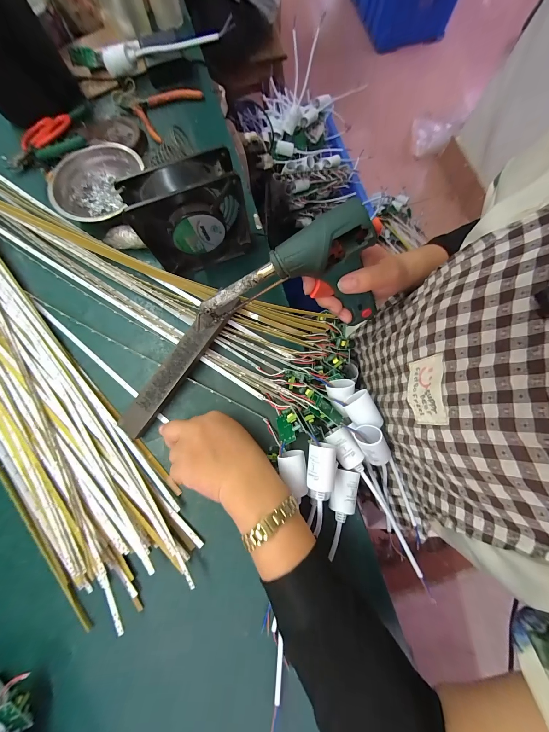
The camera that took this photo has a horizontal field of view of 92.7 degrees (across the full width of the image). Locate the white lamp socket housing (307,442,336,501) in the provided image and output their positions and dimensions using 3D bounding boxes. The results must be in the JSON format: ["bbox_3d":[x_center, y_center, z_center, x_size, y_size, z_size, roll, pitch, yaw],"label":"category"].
[{"bbox_3d":[0.046,0.104,0.262,0.026,0.022,0.050,7,78,3],"label":"white lamp socket housing"}]

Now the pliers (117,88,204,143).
[{"bbox_3d":[-0.190,-0.416,0.412,0.110,0.011,0.110,34,80,6],"label":"pliers"}]

